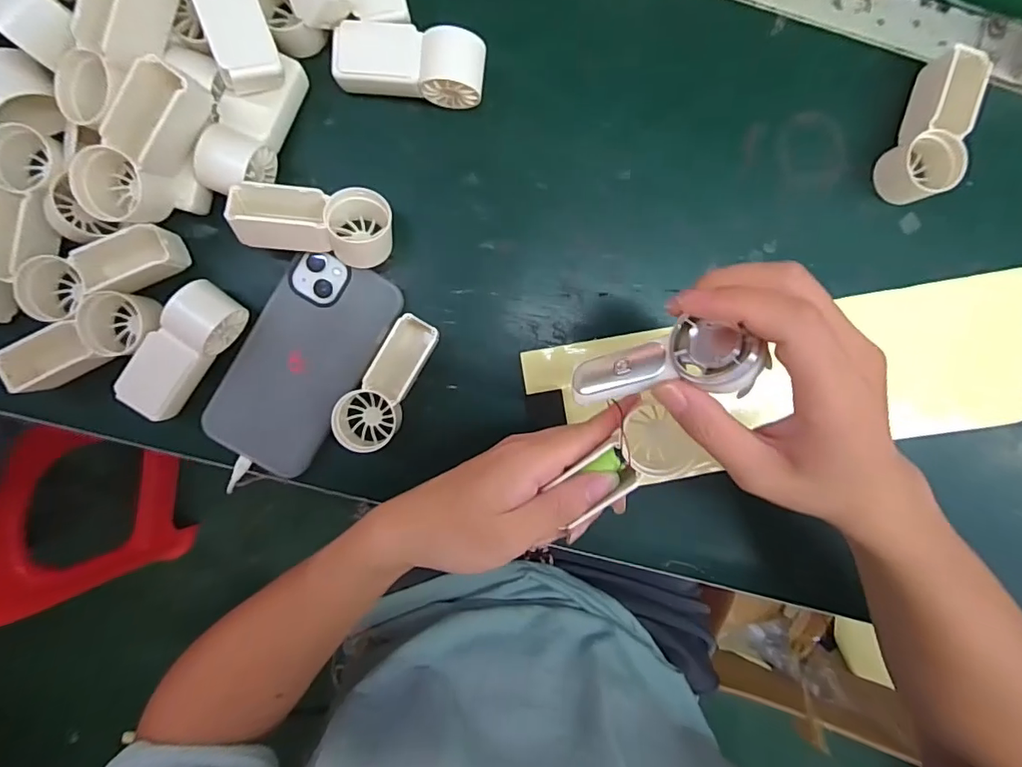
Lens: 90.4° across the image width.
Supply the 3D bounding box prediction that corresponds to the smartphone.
[{"bbox_3d":[-0.139,-0.014,0.341,0.077,0.008,0.149,33,91,-4],"label":"smartphone"}]

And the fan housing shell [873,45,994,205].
[{"bbox_3d":[0.288,-0.173,0.344,0.038,0.036,0.097,22,91,-4],"label":"fan housing shell"}]

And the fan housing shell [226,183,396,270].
[{"bbox_3d":[-0.123,-0.100,0.319,0.094,0.032,0.043,2,92,-21],"label":"fan housing shell"}]

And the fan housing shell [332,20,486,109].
[{"bbox_3d":[-0.064,-0.202,0.325,0.092,0.031,0.037,6,92,-3],"label":"fan housing shell"}]

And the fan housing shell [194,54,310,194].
[{"bbox_3d":[-0.163,-0.161,0.320,0.034,0.040,0.088,19,92,-4],"label":"fan housing shell"}]

